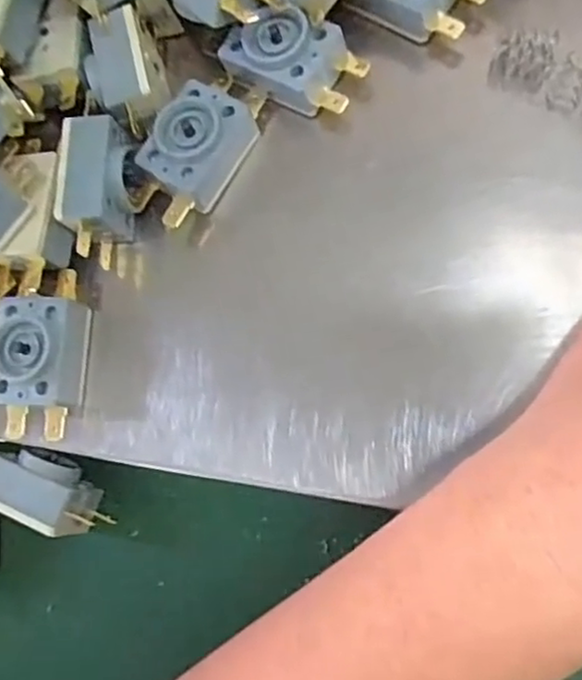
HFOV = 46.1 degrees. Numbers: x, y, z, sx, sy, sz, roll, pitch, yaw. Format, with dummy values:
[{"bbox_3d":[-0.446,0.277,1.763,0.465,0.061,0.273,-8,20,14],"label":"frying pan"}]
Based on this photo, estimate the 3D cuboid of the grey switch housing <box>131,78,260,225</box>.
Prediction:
[{"bbox_3d":[-0.033,-0.063,0.237,0.028,0.019,0.048,29,88,16],"label":"grey switch housing"}]

